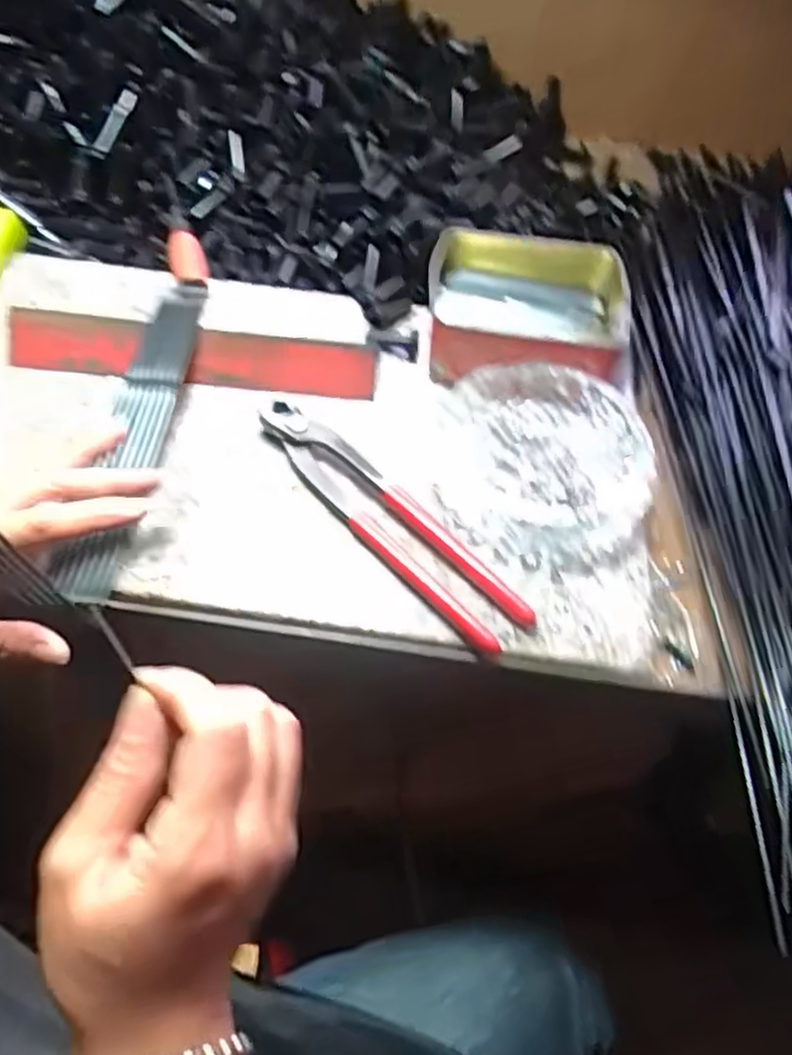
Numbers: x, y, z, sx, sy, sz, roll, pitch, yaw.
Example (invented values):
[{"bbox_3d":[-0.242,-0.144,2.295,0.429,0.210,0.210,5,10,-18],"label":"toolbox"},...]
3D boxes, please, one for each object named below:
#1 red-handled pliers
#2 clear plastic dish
[{"bbox_3d":[-0.008,-0.009,0.396,0.037,0.013,0.193,-35,64,-25],"label":"red-handled pliers"},{"bbox_3d":[0.084,-0.039,0.410,0.121,0.025,0.121,6,55,0],"label":"clear plastic dish"}]

